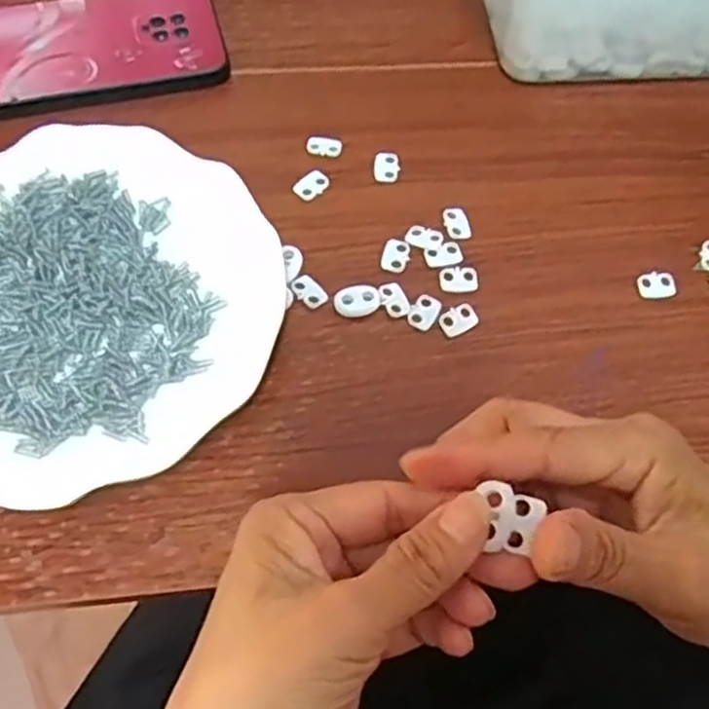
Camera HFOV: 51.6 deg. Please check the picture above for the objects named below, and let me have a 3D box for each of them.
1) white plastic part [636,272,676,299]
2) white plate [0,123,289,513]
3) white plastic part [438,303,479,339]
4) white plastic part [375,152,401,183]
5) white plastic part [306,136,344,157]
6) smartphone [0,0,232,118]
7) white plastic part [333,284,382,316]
[{"bbox_3d":[0.154,-0.035,0.374,0.019,0.004,0.014,-7,64,-7],"label":"white plastic part"},{"bbox_3d":[-0.129,-0.023,0.339,0.179,0.024,0.179,2,63,-3],"label":"white plate"},{"bbox_3d":[0.051,-0.018,0.357,0.020,0.004,0.013,-28,68,-16],"label":"white plastic part"},{"bbox_3d":[0.018,-0.103,0.400,0.014,0.004,0.020,1,63,-3],"label":"white plastic part"},{"bbox_3d":[-0.016,-0.115,0.404,0.020,0.004,0.011,3,63,-2],"label":"white plastic part"},{"bbox_3d":[-0.160,-0.176,0.422,0.164,0.015,0.079,-13,65,-10],"label":"smartphone"},{"bbox_3d":[0.002,-0.026,0.358,0.023,0.005,0.014,-11,64,-9],"label":"white plastic part"}]

